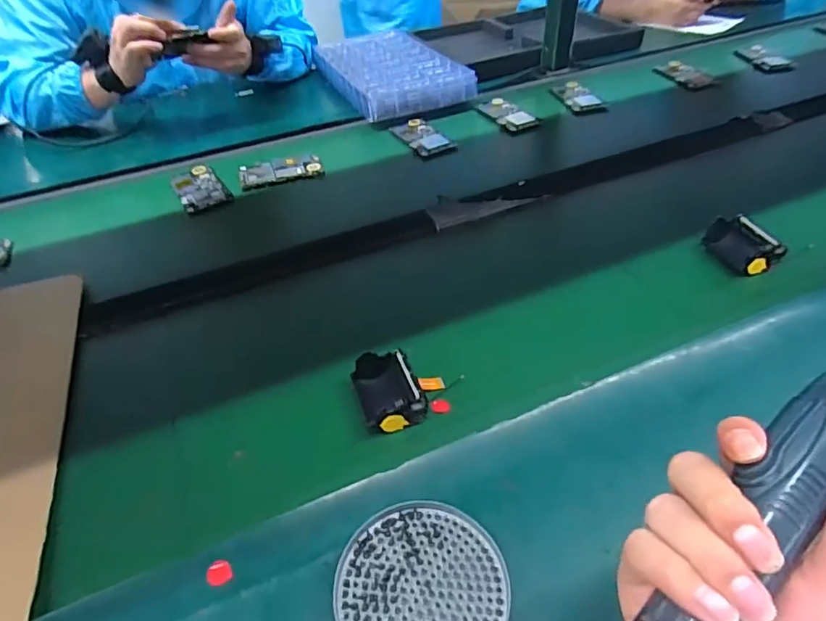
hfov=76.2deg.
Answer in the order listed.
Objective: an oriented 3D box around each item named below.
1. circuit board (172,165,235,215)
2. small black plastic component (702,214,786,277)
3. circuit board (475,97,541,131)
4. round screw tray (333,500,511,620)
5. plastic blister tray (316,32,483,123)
[{"bbox_3d":[-0.316,-0.183,0.772,0.063,0.008,0.119,-27,49,-22],"label":"circuit board"},{"bbox_3d":[0.370,-0.076,0.598,0.050,0.036,0.082,-18,46,-15],"label":"small black plastic component"},{"bbox_3d":[0.156,-0.338,0.896,0.059,0.013,0.123,-21,47,-17],"label":"circuit board"},{"bbox_3d":[0.006,0.188,0.358,0.112,0.011,0.114,-2,44,2],"label":"round screw tray"},{"bbox_3d":[-0.054,-0.471,1.027,0.225,0.040,0.378,-17,46,-13],"label":"plastic blister tray"}]

